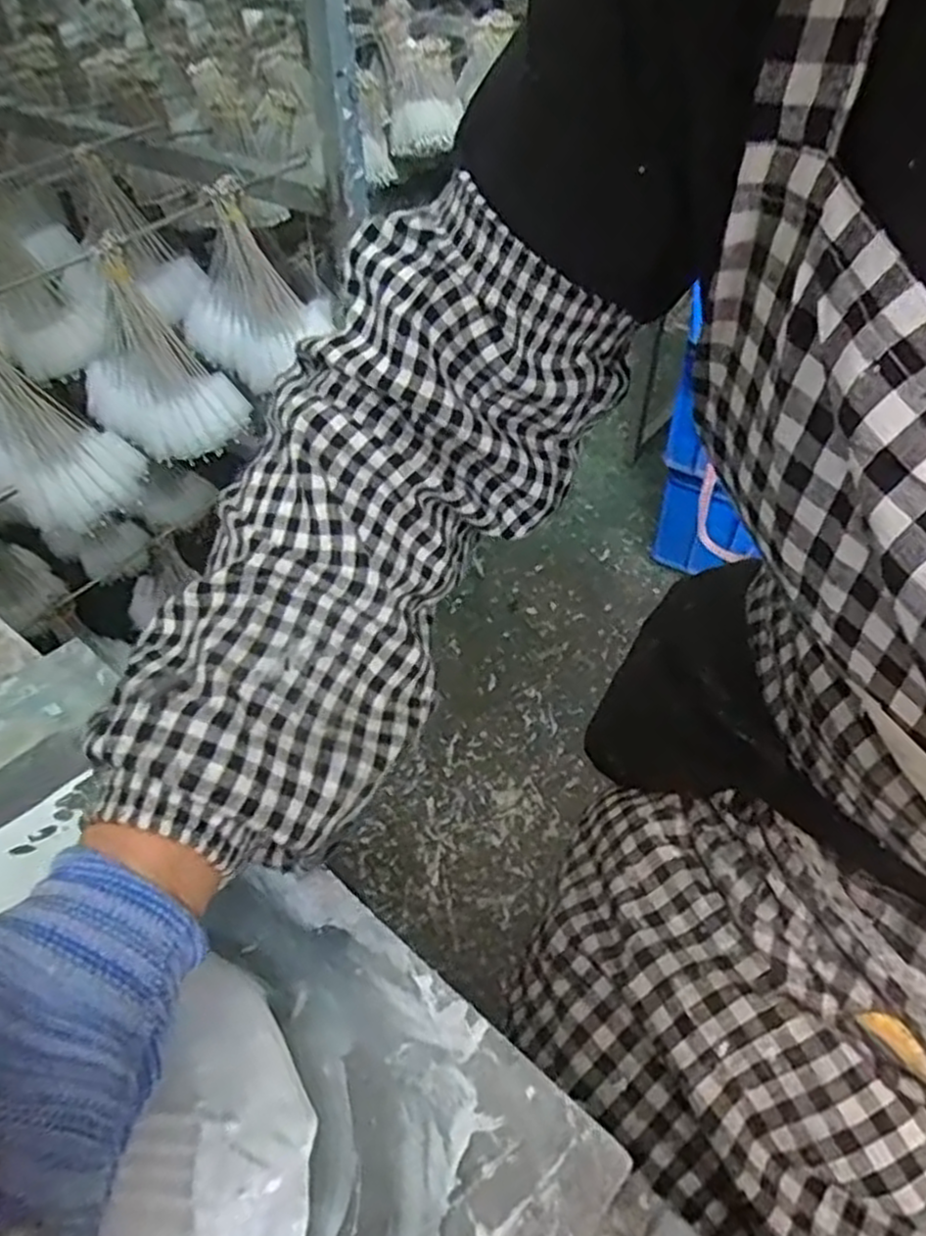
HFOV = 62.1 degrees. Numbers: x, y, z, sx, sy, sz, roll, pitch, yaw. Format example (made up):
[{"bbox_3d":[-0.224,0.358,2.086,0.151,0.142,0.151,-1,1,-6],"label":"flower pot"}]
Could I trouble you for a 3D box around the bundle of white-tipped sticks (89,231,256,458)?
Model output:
[{"bbox_3d":[-0.330,-0.277,0.789,0.174,0.175,0.103,27,54,24],"label":"bundle of white-tipped sticks"}]

